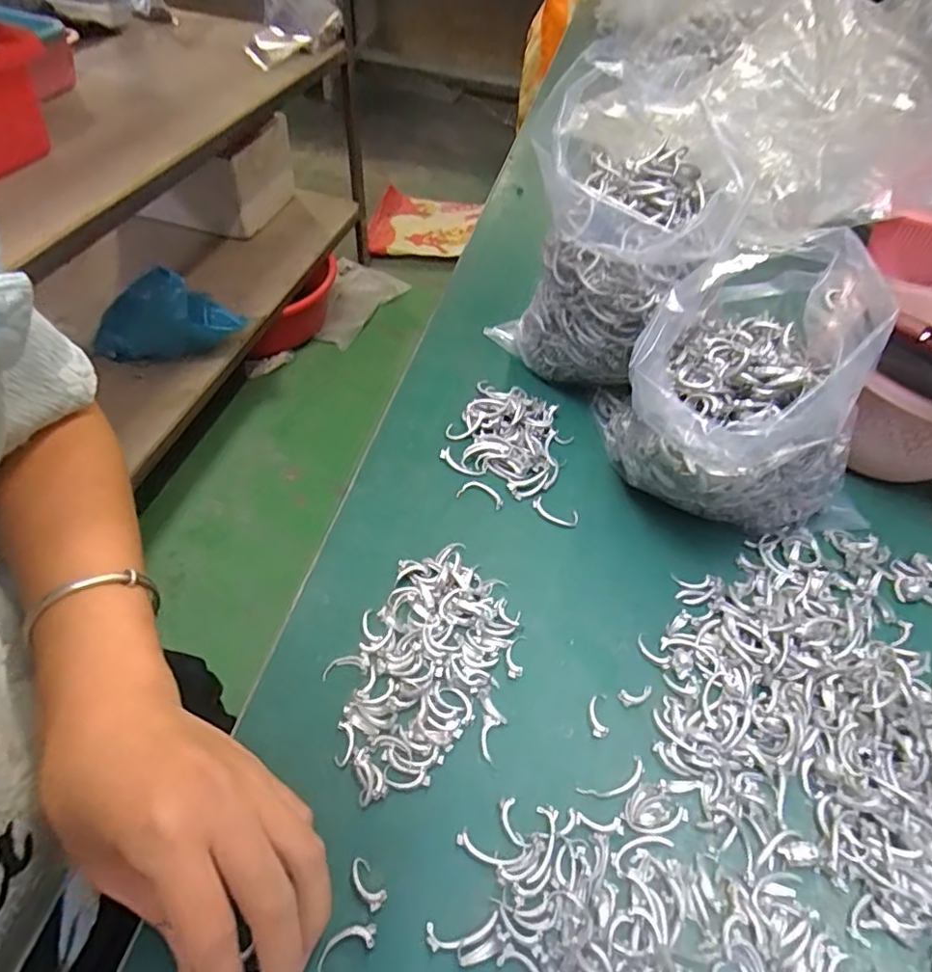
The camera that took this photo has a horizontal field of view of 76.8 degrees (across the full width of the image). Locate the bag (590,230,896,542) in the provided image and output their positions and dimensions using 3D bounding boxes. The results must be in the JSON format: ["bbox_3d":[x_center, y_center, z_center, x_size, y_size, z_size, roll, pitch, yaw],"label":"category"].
[{"bbox_3d":[0.163,-0.051,0.351,0.144,0.144,0.139,10,50,2],"label":"bag"}]

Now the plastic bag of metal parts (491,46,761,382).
[{"bbox_3d":[0.090,-0.148,0.395,0.126,0.195,0.106,14,50,5],"label":"plastic bag of metal parts"}]

